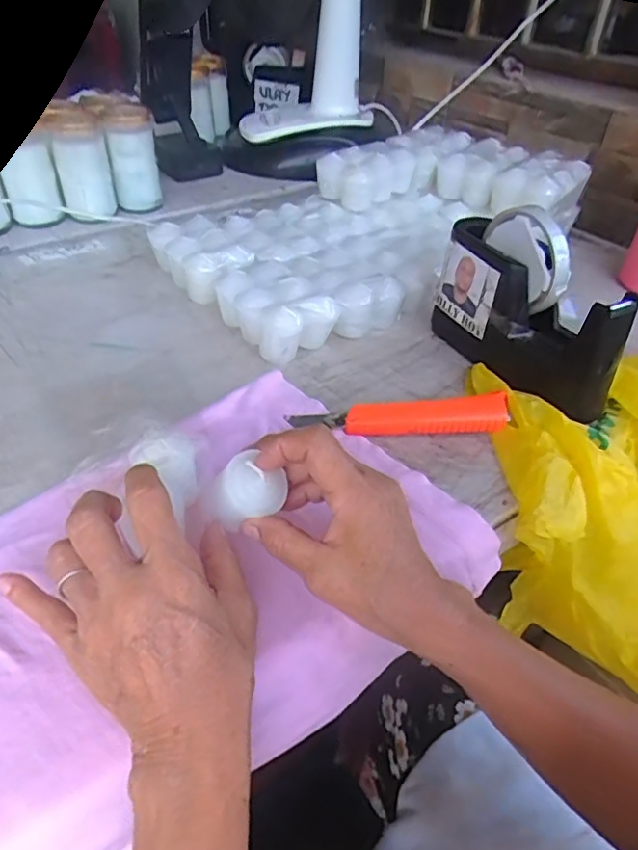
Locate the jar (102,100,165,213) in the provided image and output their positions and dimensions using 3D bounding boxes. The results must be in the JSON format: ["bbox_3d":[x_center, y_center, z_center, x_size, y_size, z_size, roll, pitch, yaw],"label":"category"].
[{"bbox_3d":[-0.238,-0.346,0.750,0.056,0.119,0.053,-4,41,-8],"label":"jar"}]

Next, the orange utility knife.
[{"bbox_3d":[0.062,-0.006,0.440,0.163,0.023,0.026,-3,40,-4],"label":"orange utility knife"}]

